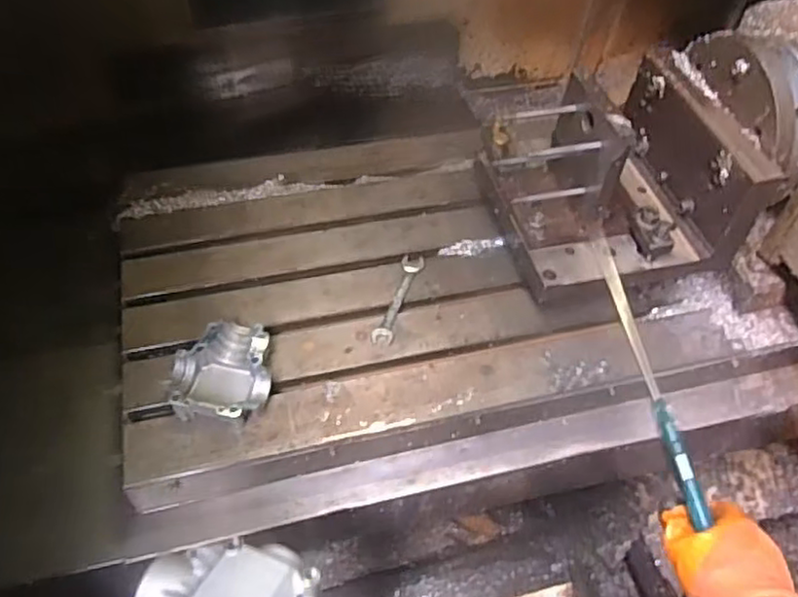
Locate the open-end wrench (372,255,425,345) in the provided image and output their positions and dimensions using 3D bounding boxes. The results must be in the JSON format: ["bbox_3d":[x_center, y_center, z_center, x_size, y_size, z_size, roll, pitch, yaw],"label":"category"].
[{"bbox_3d":[0.001,-0.001,1.056,0.037,0.007,0.189,14,52,8],"label":"open-end wrench"}]

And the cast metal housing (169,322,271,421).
[{"bbox_3d":[-0.247,0.107,0.950,0.131,0.054,0.144,-5,52,-7],"label":"cast metal housing"}]

